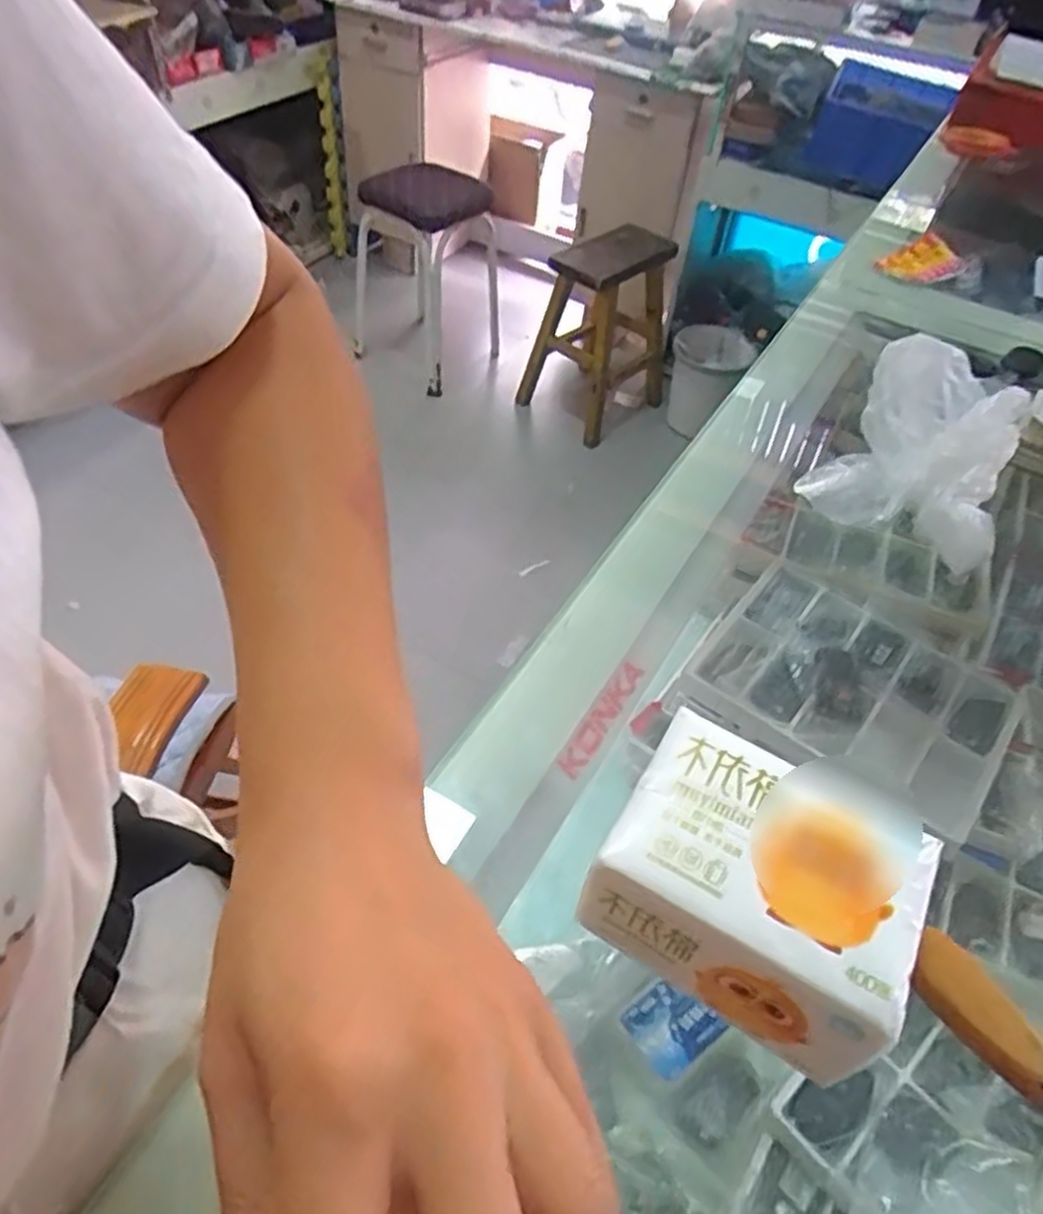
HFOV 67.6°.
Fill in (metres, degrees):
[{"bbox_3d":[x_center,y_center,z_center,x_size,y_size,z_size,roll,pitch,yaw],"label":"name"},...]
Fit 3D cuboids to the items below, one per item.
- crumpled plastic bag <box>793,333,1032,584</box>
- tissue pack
[{"bbox_3d":[0.281,-0.115,0.536,0.122,0.079,0.135,28,52,19],"label":"crumpled plastic bag"},{"bbox_3d":[0.096,0.111,0.317,0.116,0.065,0.094,26,51,17],"label":"tissue pack"}]

